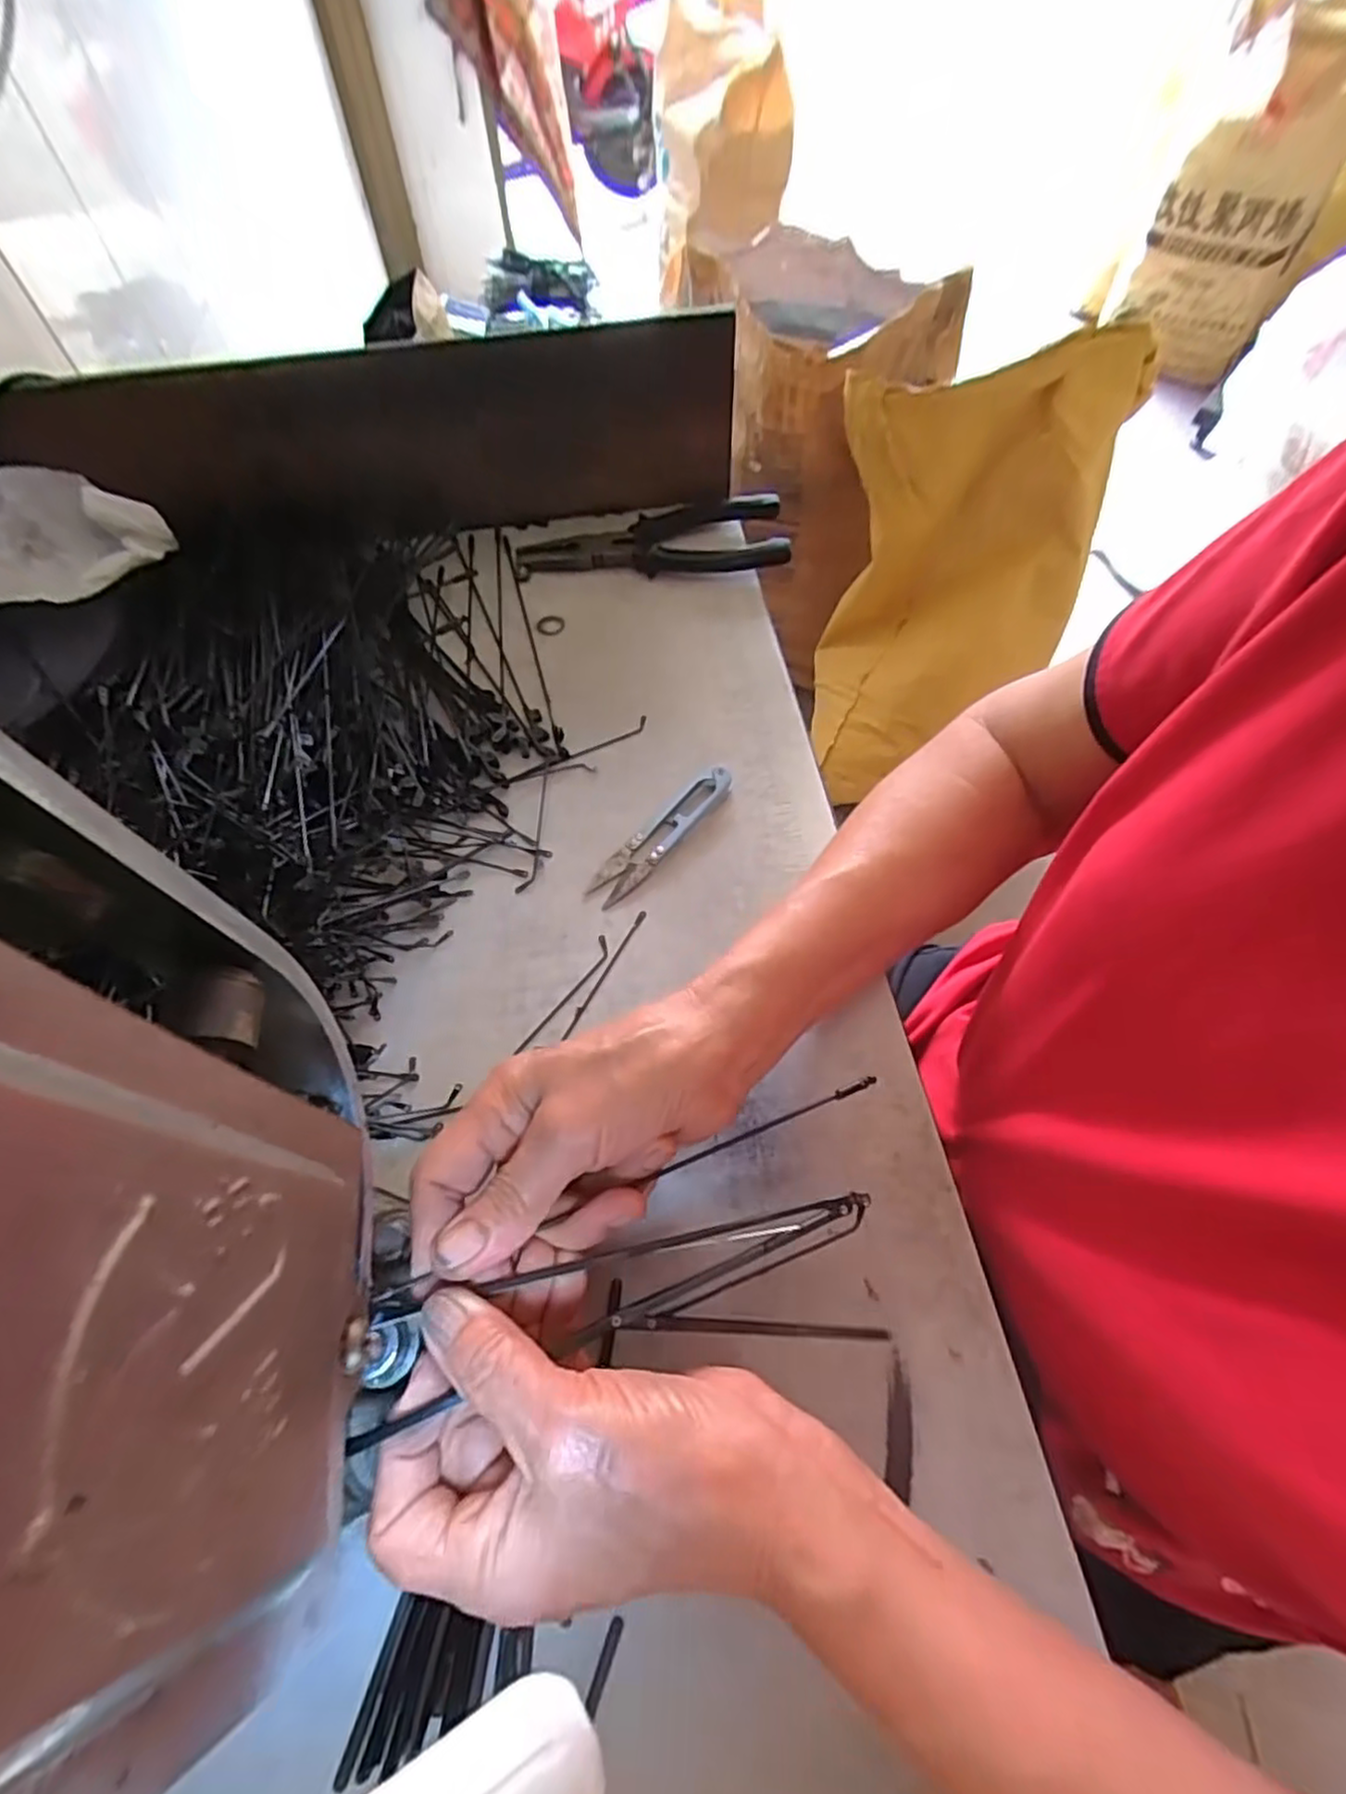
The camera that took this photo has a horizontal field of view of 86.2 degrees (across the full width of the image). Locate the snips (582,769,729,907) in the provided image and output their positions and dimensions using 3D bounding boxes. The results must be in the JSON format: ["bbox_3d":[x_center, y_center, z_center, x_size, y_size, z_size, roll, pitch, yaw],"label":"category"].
[{"bbox_3d":[-0.006,-0.034,0.381,0.022,0.011,0.099,37,67,19],"label":"snips"}]

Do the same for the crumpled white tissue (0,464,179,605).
[{"bbox_3d":[-0.359,-0.207,0.425,0.104,0.046,0.094,-8,61,-4],"label":"crumpled white tissue"}]

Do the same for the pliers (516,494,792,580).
[{"bbox_3d":[-0.014,-0.245,0.491,0.177,0.022,0.066,-2,61,0],"label":"pliers"}]

